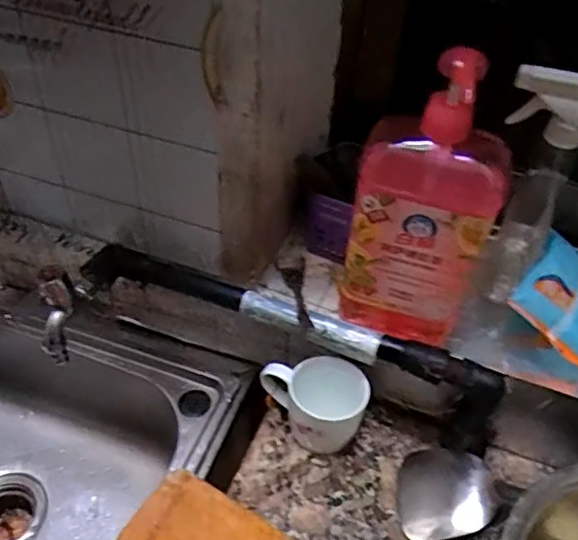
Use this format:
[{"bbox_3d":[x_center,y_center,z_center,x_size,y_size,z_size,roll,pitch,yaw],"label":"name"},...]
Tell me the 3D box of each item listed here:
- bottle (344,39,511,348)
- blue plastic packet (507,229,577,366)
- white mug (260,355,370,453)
[{"bbox_3d":[0.120,-0.055,0.504,0.111,0.280,0.088,17,46,12],"label":"bottle"},{"bbox_3d":[0.282,0.027,0.563,0.108,0.023,0.121,41,64,-6],"label":"blue plastic packet"},{"bbox_3d":[0.025,0.144,0.605,0.105,0.083,0.076,0,44,-5],"label":"white mug"}]

